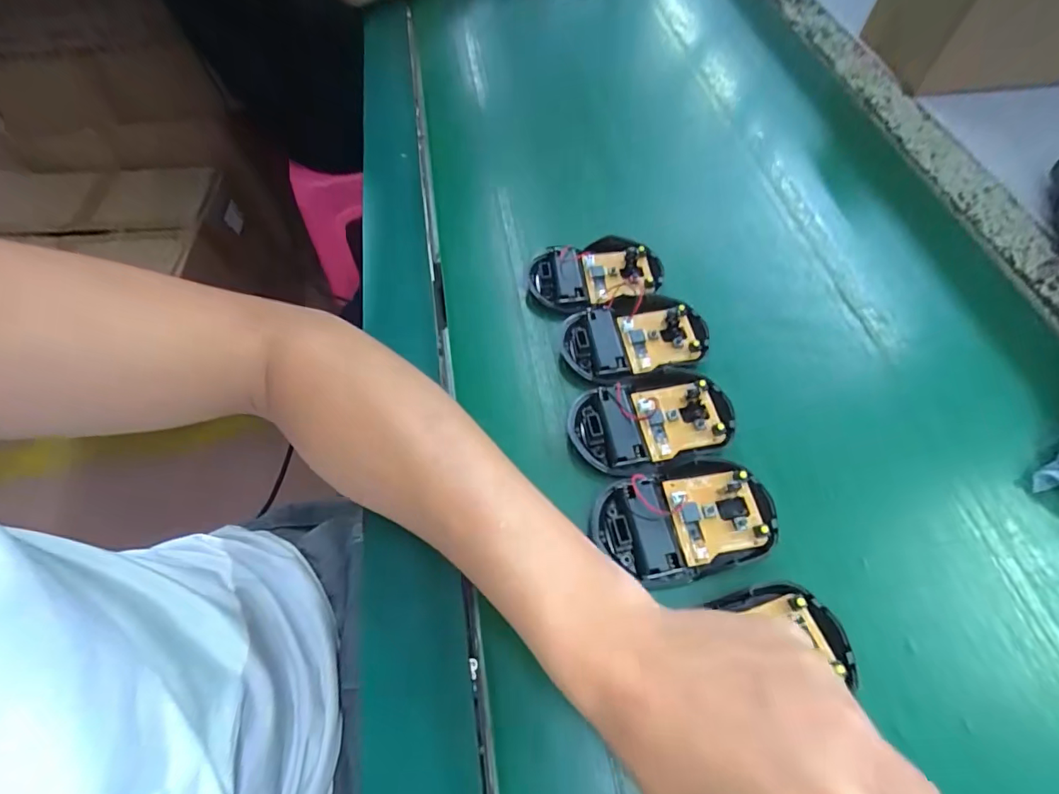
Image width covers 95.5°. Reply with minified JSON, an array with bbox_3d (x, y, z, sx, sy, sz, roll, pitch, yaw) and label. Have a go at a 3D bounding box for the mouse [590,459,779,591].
[{"bbox_3d":[0.083,0.063,0.251,0.095,0.017,0.056,-13,61,-5],"label":"mouse"}]

